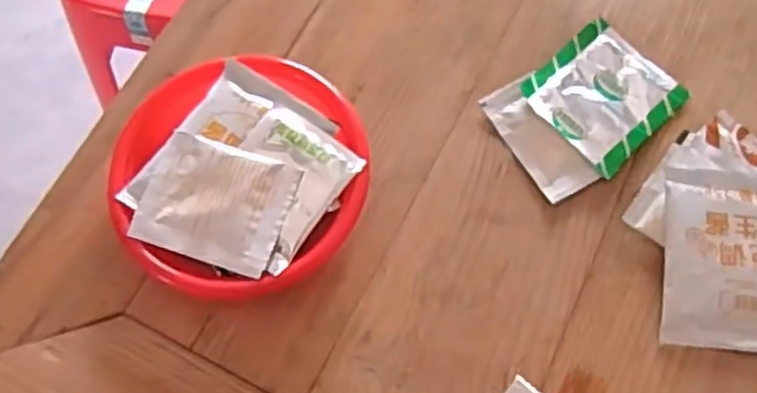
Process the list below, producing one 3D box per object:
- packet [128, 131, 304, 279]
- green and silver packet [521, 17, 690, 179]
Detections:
[{"bbox_3d":[-0.089,0.003,0.403,0.079,0.008,0.064,18,70,10],"label":"packet"},{"bbox_3d":[0.132,-0.060,0.436,0.076,0.010,0.073,-42,72,-13],"label":"green and silver packet"}]

